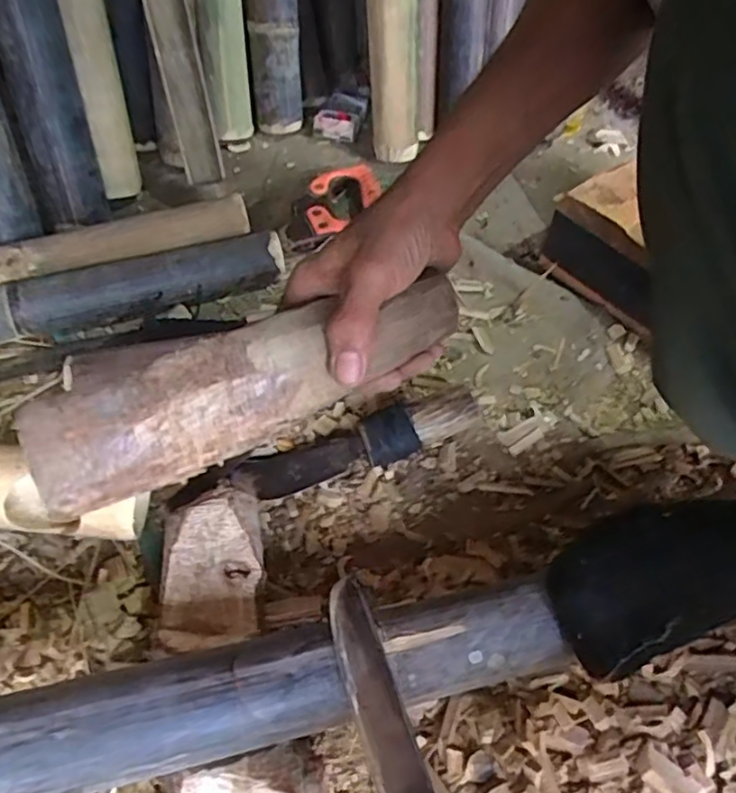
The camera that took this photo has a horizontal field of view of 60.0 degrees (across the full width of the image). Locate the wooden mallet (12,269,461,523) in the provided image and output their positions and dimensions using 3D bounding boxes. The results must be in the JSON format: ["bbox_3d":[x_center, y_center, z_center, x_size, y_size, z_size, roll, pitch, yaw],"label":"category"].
[{"bbox_3d":[-0.061,-0.011,0.354,0.249,0.047,0.058,-22,56,-16],"label":"wooden mallet"}]

